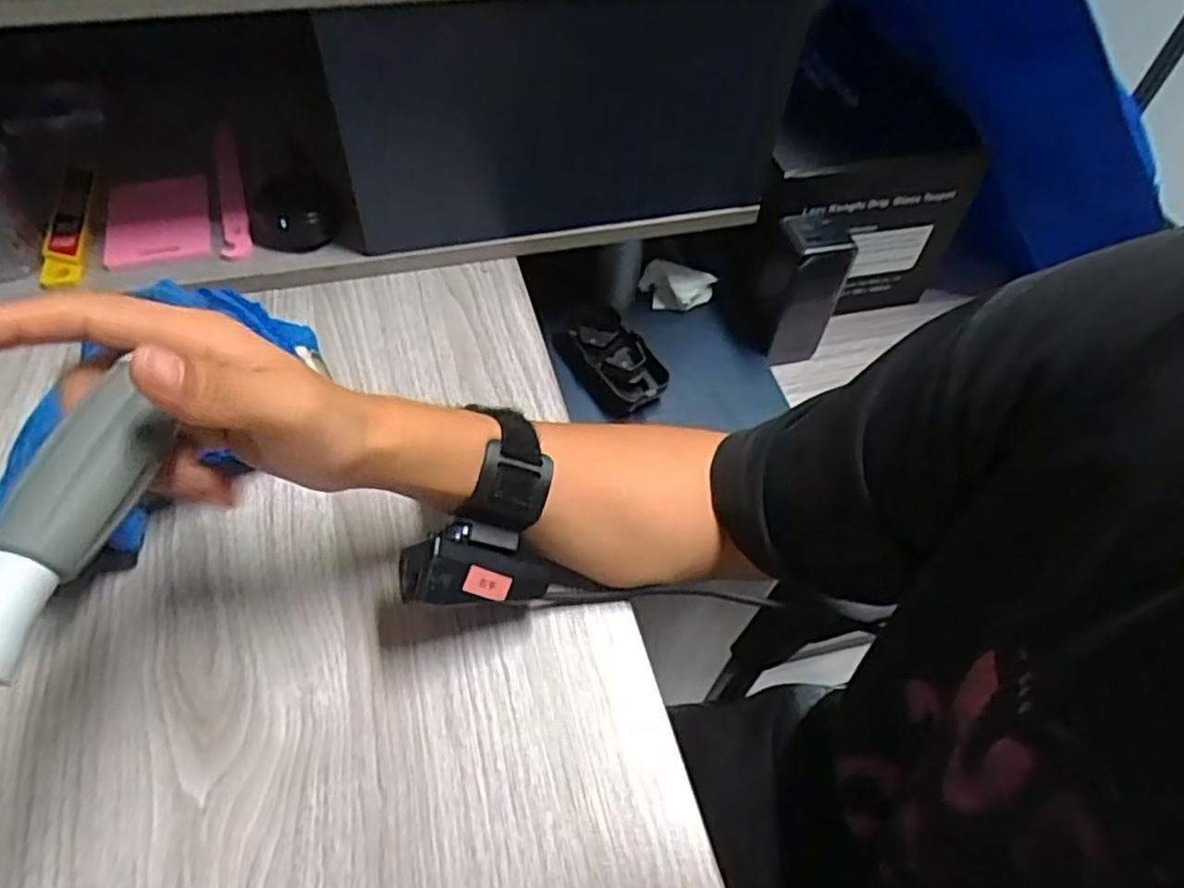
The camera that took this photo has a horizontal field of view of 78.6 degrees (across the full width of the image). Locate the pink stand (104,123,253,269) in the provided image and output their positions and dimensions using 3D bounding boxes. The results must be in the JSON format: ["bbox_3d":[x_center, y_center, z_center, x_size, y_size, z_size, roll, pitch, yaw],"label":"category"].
[{"bbox_3d":[-0.304,-0.179,0.525,0.095,0.026,0.115,-12,55,-13],"label":"pink stand"}]

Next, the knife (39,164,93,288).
[{"bbox_3d":[-0.372,-0.158,0.515,0.027,0.013,0.122,-10,55,-12],"label":"knife"}]

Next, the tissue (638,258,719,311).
[{"bbox_3d":[0.080,-0.144,0.668,0.071,0.052,0.021,-1,55,-5],"label":"tissue"}]

